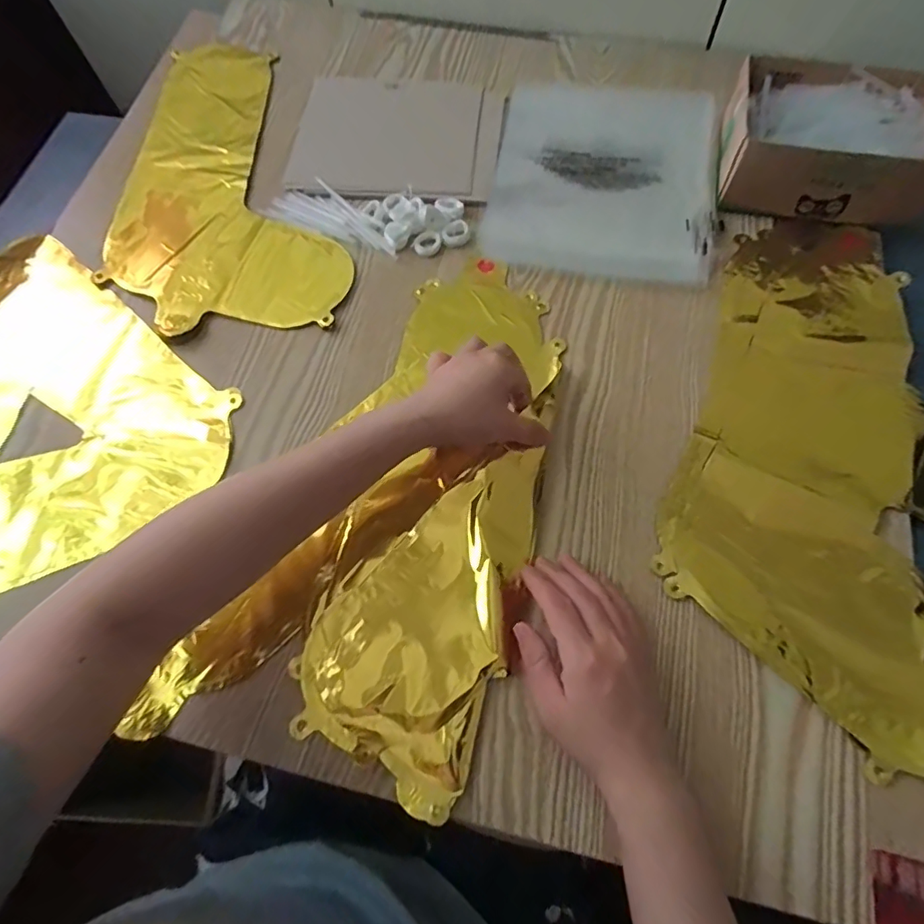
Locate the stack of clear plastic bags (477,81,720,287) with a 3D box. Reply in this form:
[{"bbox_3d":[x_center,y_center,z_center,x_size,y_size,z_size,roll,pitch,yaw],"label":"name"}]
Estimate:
[{"bbox_3d":[0.141,-0.288,0.529,0.213,0.027,0.239,10,67,6],"label":"stack of clear plastic bags"}]

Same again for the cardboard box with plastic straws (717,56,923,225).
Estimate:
[{"bbox_3d":[0.342,-0.294,0.497,0.190,0.067,0.148,14,68,7],"label":"cardboard box with plastic straws"}]

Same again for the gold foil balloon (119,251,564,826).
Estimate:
[{"bbox_3d":[-0.040,0.010,0.416,0.211,0.031,0.425,18,69,9],"label":"gold foil balloon"}]

